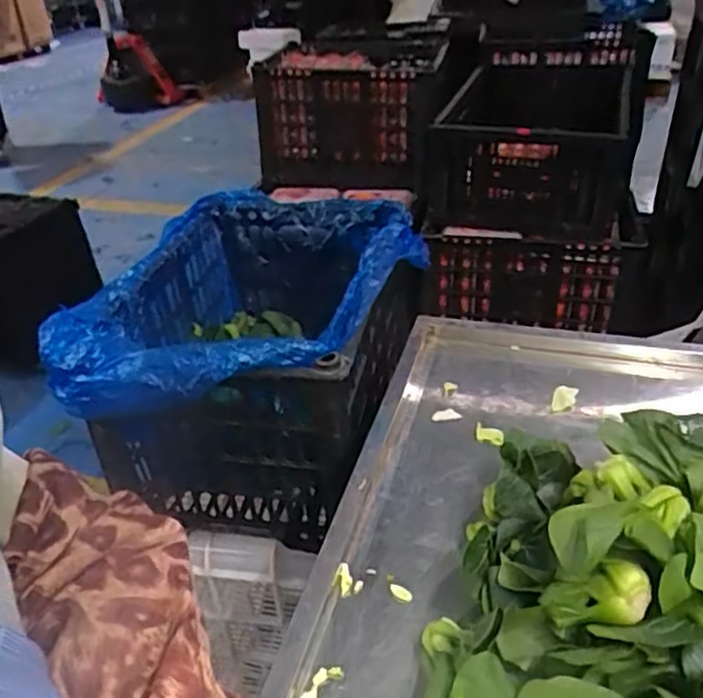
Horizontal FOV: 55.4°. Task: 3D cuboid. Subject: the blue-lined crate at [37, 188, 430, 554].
[{"bbox_3d":[-0.114,0.002,0.951,0.409,0.288,0.487,0,33,8],"label":"blue-lined crate"}]

